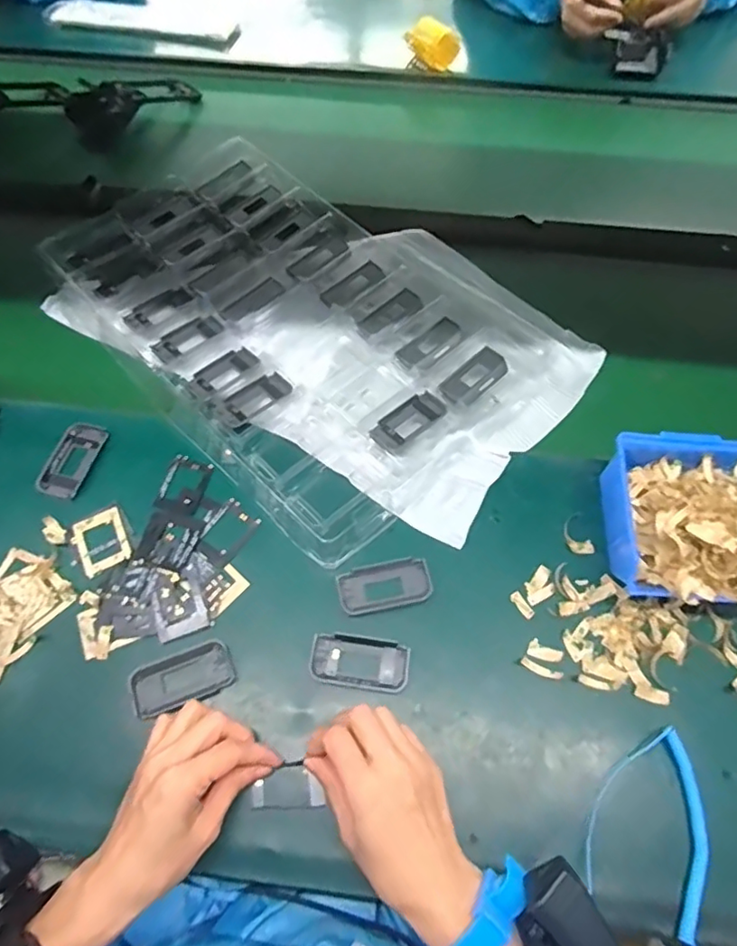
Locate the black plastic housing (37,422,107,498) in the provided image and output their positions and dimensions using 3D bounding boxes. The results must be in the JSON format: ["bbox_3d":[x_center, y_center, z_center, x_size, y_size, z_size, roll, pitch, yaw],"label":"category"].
[{"bbox_3d":[-0.273,-0.013,0.531,0.037,0.006,0.074,14,61,7],"label":"black plastic housing"}]

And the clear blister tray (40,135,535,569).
[{"bbox_3d":[-0.091,-0.173,0.618,0.303,0.024,0.505,-38,67,-19],"label":"clear blister tray"}]

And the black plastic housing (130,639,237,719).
[{"bbox_3d":[-0.143,0.160,0.447,0.076,0.008,0.039,-21,63,-12],"label":"black plastic housing"}]

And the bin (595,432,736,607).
[{"bbox_3d":[0.265,0.042,0.475,0.125,0.067,0.135,3,61,1],"label":"bin"}]

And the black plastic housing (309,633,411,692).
[{"bbox_3d":[-0.007,0.148,0.451,0.077,0.005,0.038,7,61,3],"label":"black plastic housing"}]

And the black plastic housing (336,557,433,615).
[{"bbox_3d":[0.014,0.093,0.479,0.076,0.004,0.038,-10,61,-6],"label":"black plastic housing"}]

